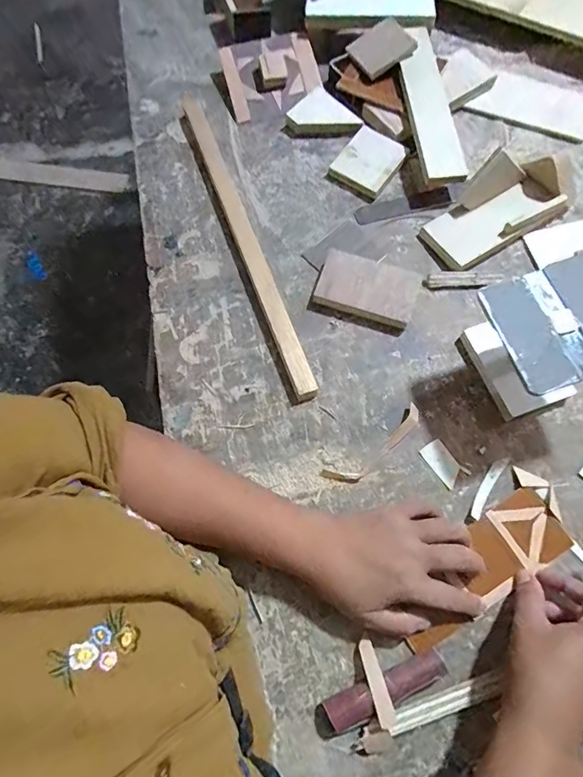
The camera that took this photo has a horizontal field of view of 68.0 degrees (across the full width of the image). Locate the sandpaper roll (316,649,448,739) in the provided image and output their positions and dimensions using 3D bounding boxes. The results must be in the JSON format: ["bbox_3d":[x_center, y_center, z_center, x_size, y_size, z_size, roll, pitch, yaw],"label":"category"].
[{"bbox_3d":[0.071,0.247,0.350,0.112,0.019,0.026,-24,72,-7],"label":"sandpaper roll"}]

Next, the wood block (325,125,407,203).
[{"bbox_3d":[0.094,-0.277,0.530,0.071,0.017,0.082,32,75,11],"label":"wood block"}]

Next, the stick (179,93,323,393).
[{"bbox_3d":[-0.056,-0.180,0.492,0.025,0.021,0.412,-20,72,-5],"label":"stick"}]

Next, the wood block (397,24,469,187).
[{"bbox_3d":[0.164,-0.350,0.525,0.053,0.017,0.230,-4,73,-6],"label":"wood block"}]

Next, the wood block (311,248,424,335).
[{"bbox_3d":[0.083,-0.107,0.472,0.107,0.020,0.070,20,73,8],"label":"wood block"}]

